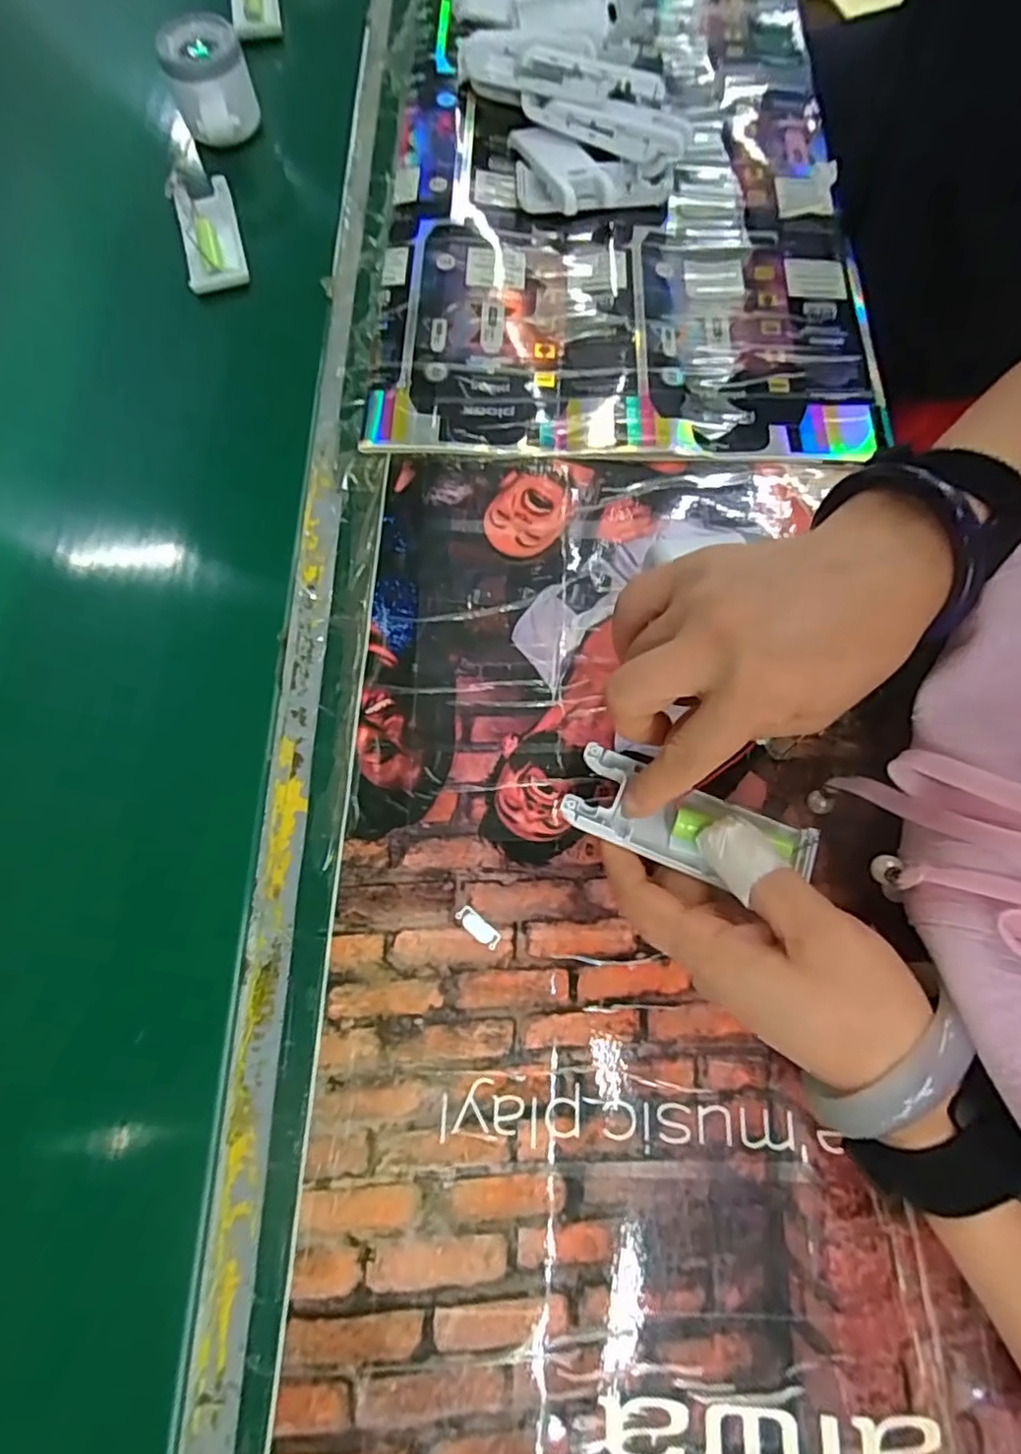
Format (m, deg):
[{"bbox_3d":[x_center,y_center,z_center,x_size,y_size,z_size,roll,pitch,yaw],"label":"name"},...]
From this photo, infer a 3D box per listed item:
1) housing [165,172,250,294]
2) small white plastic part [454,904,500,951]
[{"bbox_3d":[-0.216,-0.355,0.467,0.042,0.016,0.104,-18,71,-5],"label":"housing"},{"bbox_3d":[-0.015,0.093,0.303,0.023,0.004,0.009,39,76,13],"label":"small white plastic part"}]

